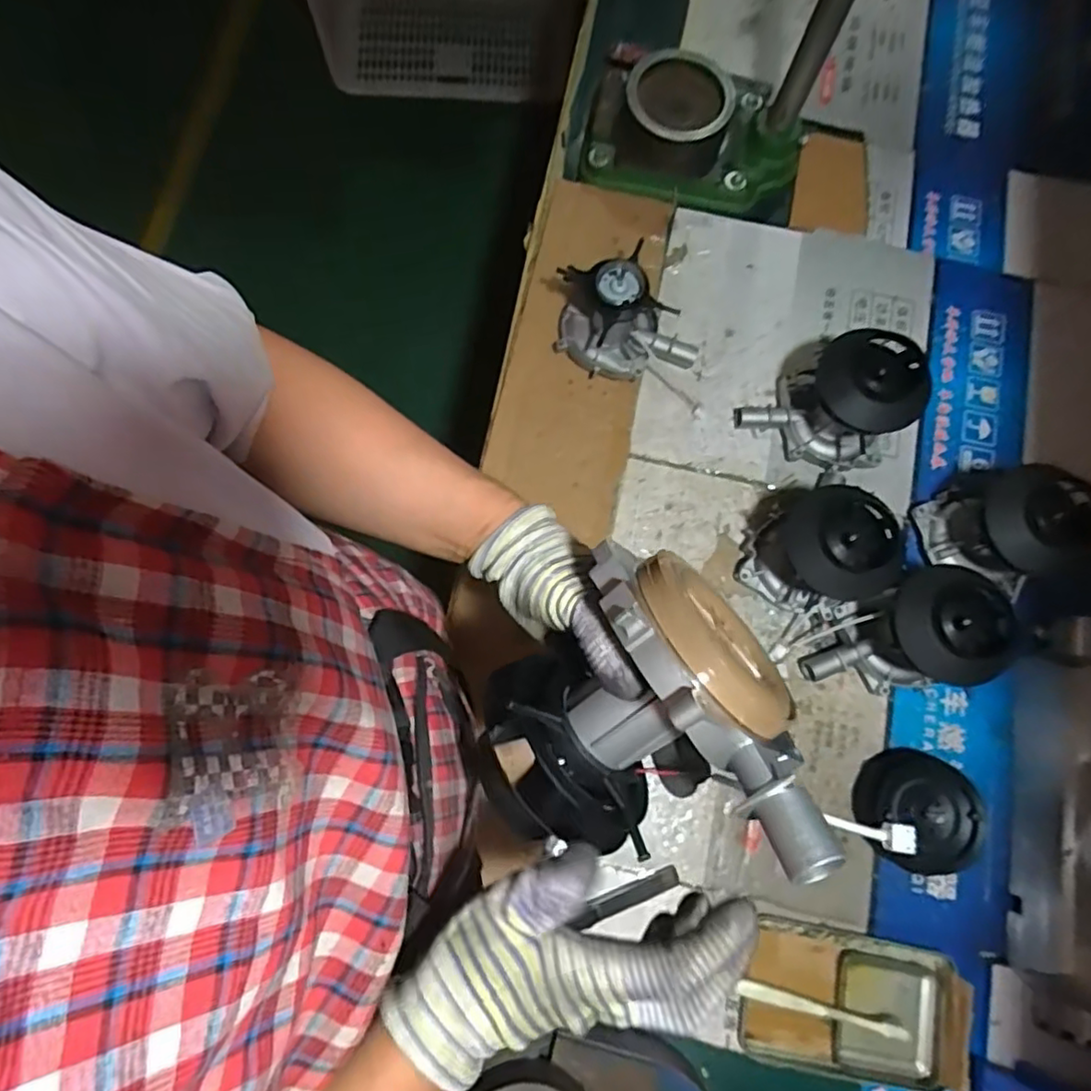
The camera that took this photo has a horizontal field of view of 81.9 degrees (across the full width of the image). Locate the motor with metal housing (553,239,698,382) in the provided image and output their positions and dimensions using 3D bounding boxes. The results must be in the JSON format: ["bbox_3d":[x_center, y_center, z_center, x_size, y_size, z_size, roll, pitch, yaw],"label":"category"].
[{"bbox_3d":[0.088,-0.248,0.687,0.139,0.106,0.111,-18,79,-5],"label":"motor with metal housing"}]

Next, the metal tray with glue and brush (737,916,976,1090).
[{"bbox_3d":[0.287,0.430,0.583,0.203,0.030,0.120,12,78,2],"label":"metal tray with glue and brush"}]

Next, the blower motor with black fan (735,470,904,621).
[{"bbox_3d":[0.270,0.010,0.621,0.106,0.133,0.099,39,80,7],"label":"blower motor with black fan"}]

